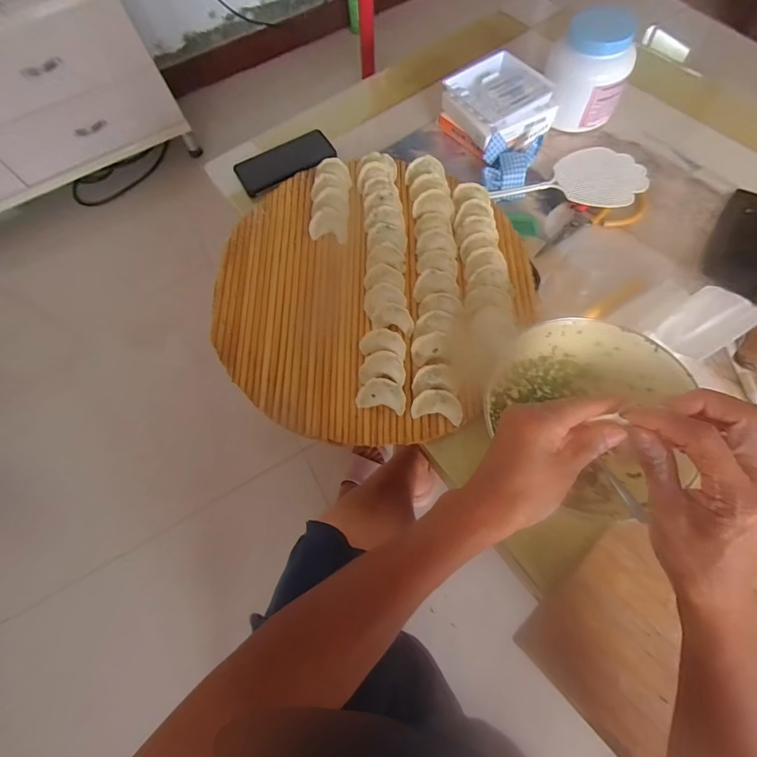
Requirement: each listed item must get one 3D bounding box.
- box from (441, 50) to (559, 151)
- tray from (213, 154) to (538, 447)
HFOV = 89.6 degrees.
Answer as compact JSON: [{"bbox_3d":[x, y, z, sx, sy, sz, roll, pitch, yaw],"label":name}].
[{"bbox_3d":[0.191,-0.446,0.611,0.133,0.053,0.144,-28,69,-9],"label":"box"},{"bbox_3d":[-0.018,-0.128,0.502,0.393,0.039,0.394,-1,68,2],"label":"tray"}]

